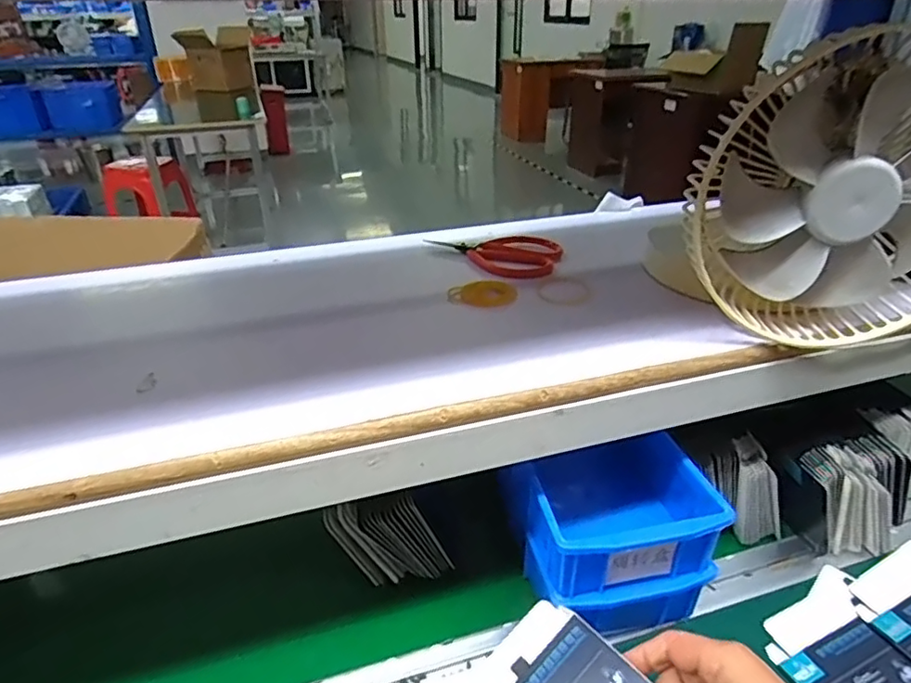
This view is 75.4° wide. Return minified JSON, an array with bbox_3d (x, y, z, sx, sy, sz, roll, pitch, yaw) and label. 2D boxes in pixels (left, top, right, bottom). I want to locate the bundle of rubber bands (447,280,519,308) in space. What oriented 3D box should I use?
[{"bbox_3d":[0.023,-0.041,0.500,0.057,0.009,0.032,0,30,2],"label":"bundle of rubber bands"}]

